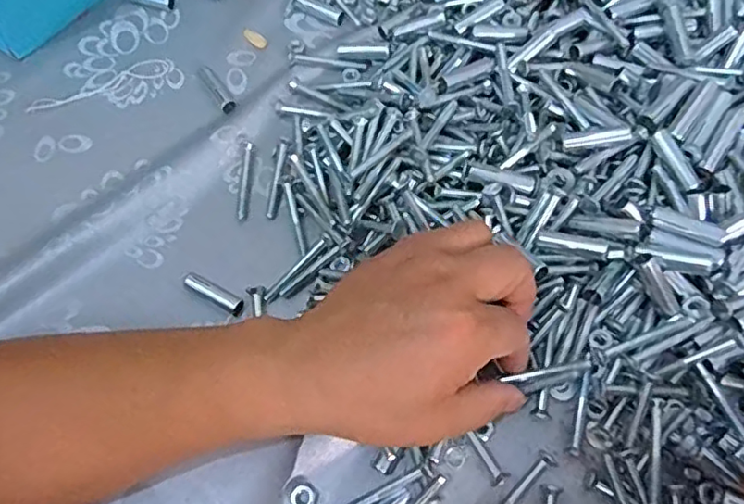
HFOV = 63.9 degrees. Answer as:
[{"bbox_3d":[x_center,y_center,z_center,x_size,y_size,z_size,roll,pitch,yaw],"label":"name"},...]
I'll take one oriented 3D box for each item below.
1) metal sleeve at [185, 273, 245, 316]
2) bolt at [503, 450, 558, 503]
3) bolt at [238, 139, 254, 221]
[{"bbox_3d":[-0.096,0.026,0.368,0.043,0.014,0.011,29,72,15],"label":"metal sleeve"},{"bbox_3d":[0.078,0.130,0.319,0.009,0.006,0.056,41,75,18],"label":"bolt"},{"bbox_3d":[-0.085,-0.049,0.402,0.008,0.004,0.060,-2,67,2],"label":"bolt"}]

